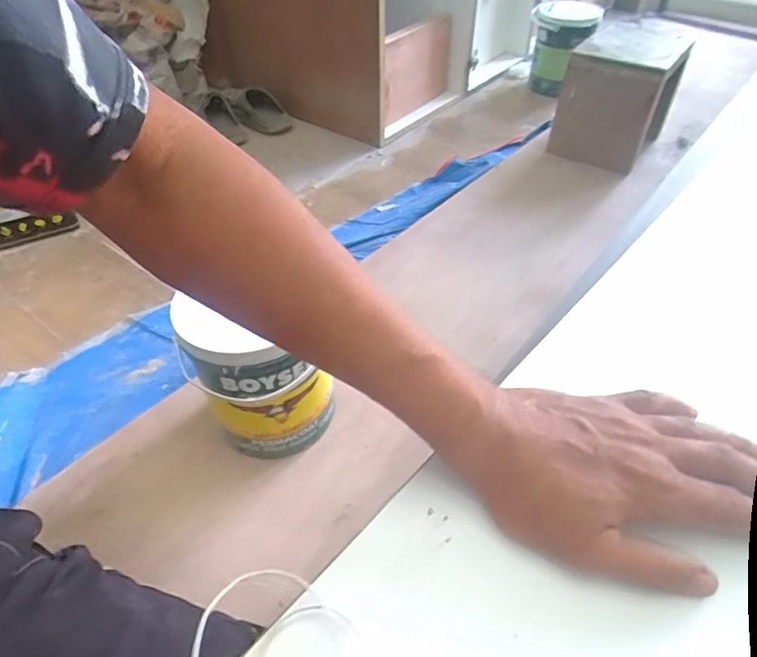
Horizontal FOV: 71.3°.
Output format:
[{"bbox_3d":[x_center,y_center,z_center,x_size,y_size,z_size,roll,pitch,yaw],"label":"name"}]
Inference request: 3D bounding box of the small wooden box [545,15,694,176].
[{"bbox_3d":[0.560,-0.546,1.243,0.232,0.248,0.319,22,50,21],"label":"small wooden box"}]

